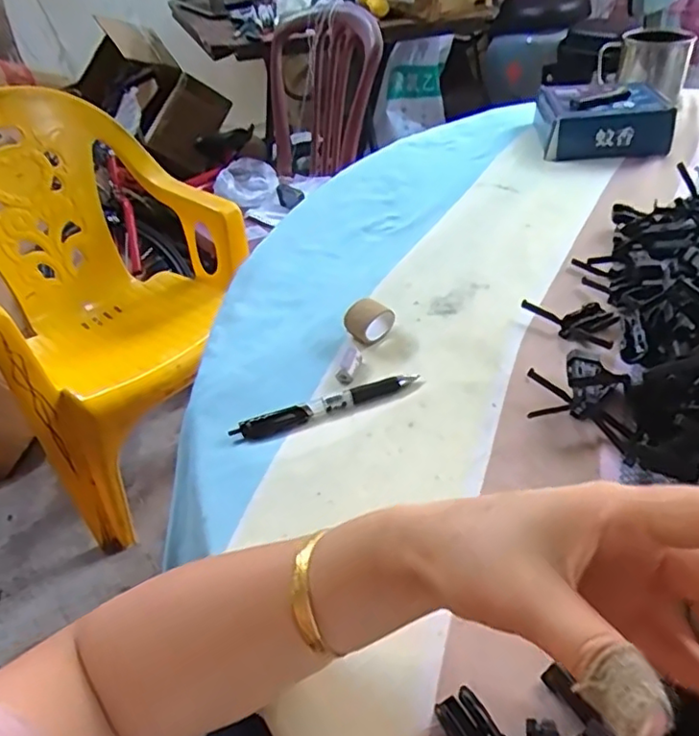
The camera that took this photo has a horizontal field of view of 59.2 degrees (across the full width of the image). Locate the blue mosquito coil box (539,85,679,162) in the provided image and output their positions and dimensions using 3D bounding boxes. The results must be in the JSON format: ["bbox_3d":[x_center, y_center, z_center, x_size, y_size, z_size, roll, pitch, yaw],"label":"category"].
[{"bbox_3d":[0.318,-0.321,0.789,0.148,0.053,0.148,0,41,7],"label":"blue mosquito coil box"}]

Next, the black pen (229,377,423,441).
[{"bbox_3d":[-0.017,0.027,0.457,0.140,0.007,0.019,-16,41,-11],"label":"black pen"}]

